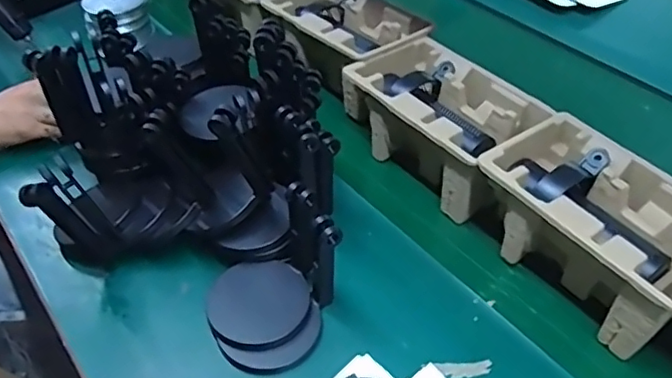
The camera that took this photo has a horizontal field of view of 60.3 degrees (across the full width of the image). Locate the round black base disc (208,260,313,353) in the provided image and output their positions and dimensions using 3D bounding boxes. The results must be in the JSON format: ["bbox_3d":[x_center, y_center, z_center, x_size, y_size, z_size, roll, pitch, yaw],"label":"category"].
[{"bbox_3d":[-0.074,0.110,0.560,0.095,0.014,0.090,-2,45,-9],"label":"round black base disc"}]

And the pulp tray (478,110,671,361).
[{"bbox_3d":[0.256,0.040,0.595,0.143,0.111,0.231,-26,53,-29],"label":"pulp tray"}]

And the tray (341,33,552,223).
[{"bbox_3d":[0.125,-0.084,0.718,0.145,0.101,0.227,-24,52,-28],"label":"tray"}]

